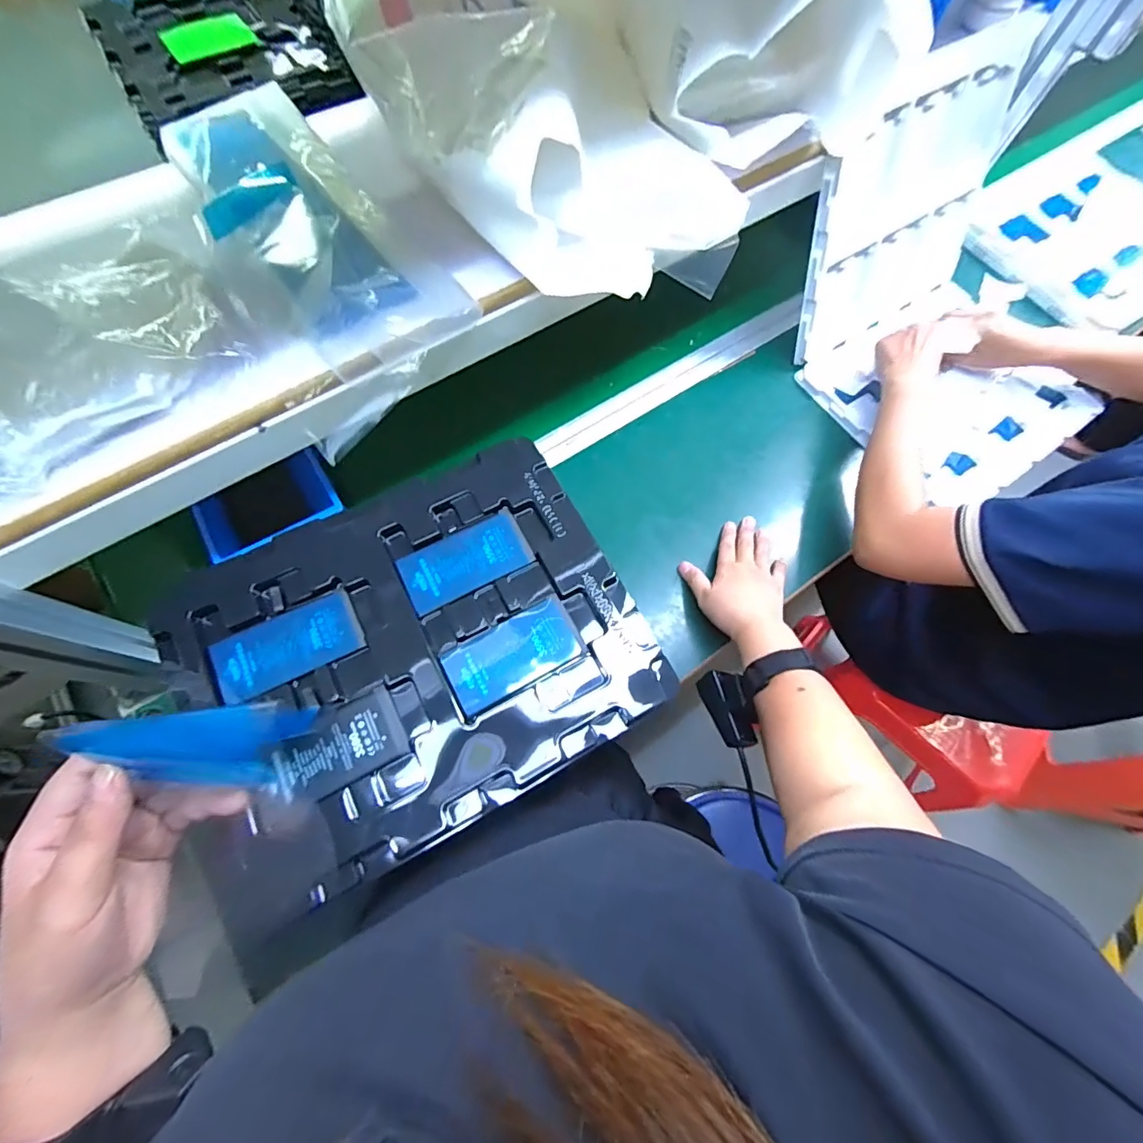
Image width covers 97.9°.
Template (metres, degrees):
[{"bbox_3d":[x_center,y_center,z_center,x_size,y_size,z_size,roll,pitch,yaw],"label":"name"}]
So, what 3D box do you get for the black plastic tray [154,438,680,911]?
[{"bbox_3d":[-0.092,0.046,0.320,0.262,0.023,0.216,-29,73,-12],"label":"black plastic tray"}]

